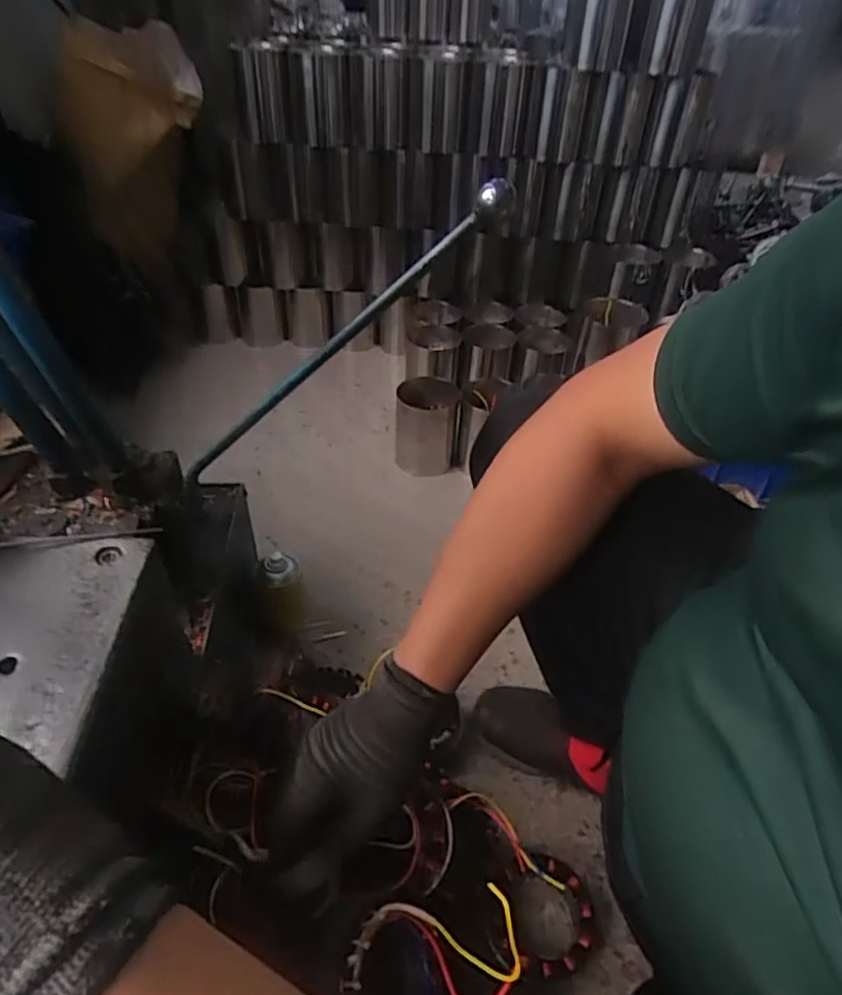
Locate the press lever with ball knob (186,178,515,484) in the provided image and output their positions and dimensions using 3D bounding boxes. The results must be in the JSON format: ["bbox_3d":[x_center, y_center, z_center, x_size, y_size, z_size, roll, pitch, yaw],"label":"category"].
[{"bbox_3d":[-0.091,-0.118,0.550,0.023,0.413,0.024,43,32,-23],"label":"press lever with ball knob"}]

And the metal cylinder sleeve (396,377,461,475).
[{"bbox_3d":[0.008,-0.133,1.261,0.117,0.188,0.096,0,41,-3],"label":"metal cylinder sleeve"}]

